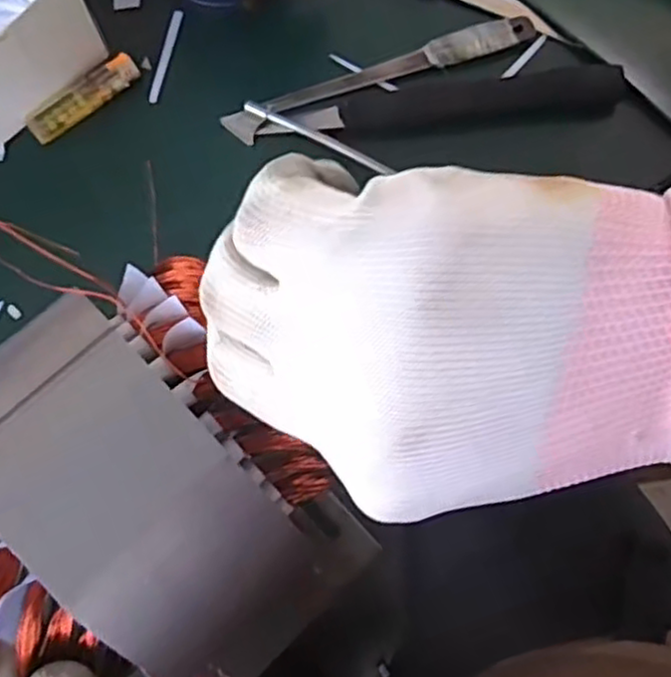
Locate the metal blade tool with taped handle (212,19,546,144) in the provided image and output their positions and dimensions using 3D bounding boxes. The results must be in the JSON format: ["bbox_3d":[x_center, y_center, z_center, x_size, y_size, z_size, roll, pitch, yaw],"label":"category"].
[{"bbox_3d":[0.034,-0.187,0.501,0.229,0.008,0.029,-22,74,-6],"label":"metal blade tool with taped handle"}]

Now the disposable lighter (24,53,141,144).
[{"bbox_3d":[-0.177,-0.170,0.499,0.084,0.012,0.025,-37,78,-10],"label":"disposable lighter"}]

